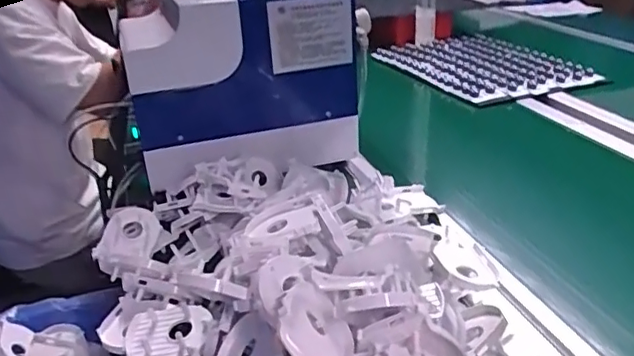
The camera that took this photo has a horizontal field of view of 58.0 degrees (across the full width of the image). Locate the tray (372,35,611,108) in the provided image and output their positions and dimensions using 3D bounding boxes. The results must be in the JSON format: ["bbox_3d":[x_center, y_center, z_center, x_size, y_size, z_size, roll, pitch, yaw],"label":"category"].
[{"bbox_3d":[0.374,-0.258,1.324,0.331,0.040,0.422,-15,29,-23],"label":"tray"}]

